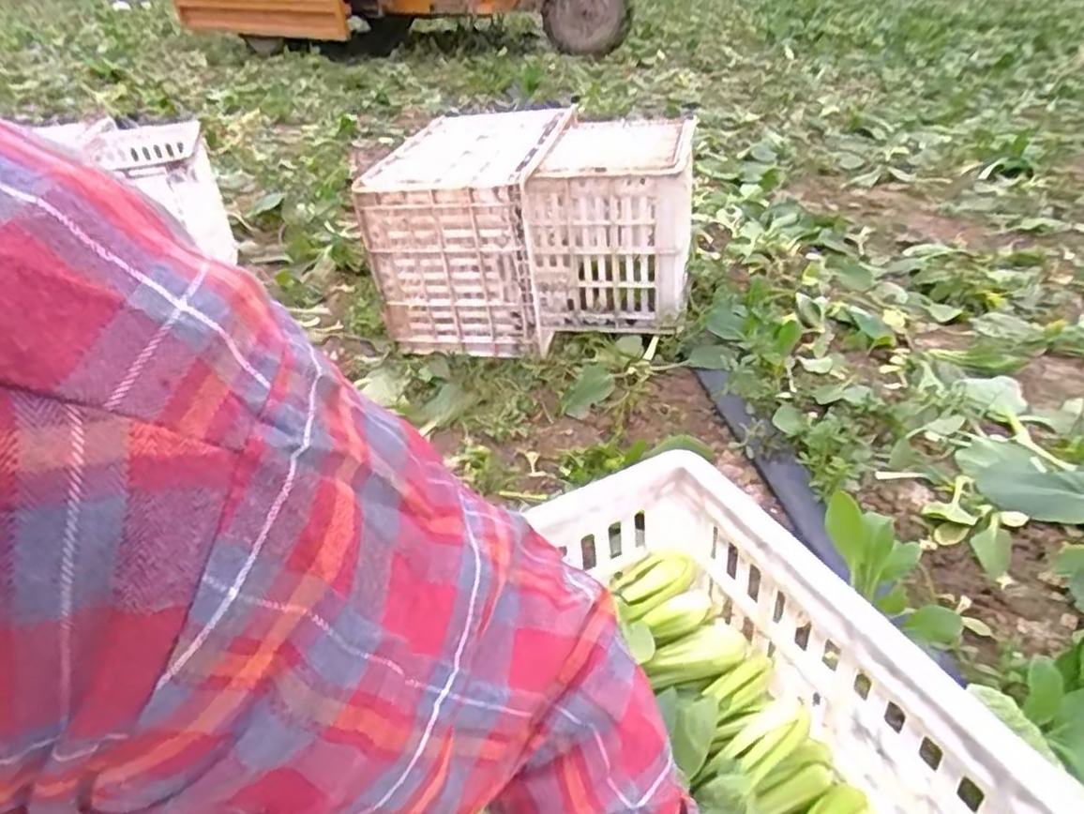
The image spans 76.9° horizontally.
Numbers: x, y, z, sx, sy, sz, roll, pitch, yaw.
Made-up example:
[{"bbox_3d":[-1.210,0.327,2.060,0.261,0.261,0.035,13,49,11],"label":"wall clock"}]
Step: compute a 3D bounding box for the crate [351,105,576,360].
[{"bbox_3d":[-0.116,-0.369,1.360,0.296,0.300,0.473,5,35,10],"label":"crate"}]

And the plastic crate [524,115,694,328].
[{"bbox_3d":[0.145,-0.376,1.360,0.284,0.324,0.417,5,35,10],"label":"plastic crate"}]

